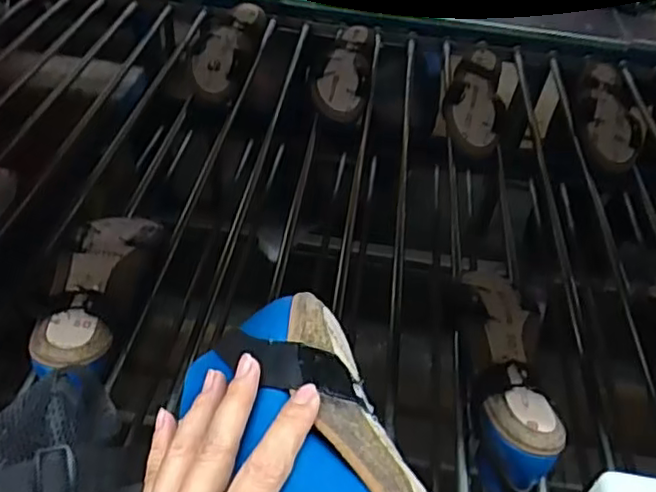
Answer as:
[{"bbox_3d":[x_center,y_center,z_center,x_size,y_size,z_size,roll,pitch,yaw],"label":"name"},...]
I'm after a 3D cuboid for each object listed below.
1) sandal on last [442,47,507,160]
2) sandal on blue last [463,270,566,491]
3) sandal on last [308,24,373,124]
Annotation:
[{"bbox_3d":[0.218,-0.222,0.951,0.089,0.072,0.209,10,40,6],"label":"sandal on last"},{"bbox_3d":[0.156,0.116,0.587,0.073,0.081,0.217,6,40,1],"label":"sandal on blue last"},{"bbox_3d":[0.028,-0.271,0.996,0.085,0.062,0.237,10,40,6],"label":"sandal on last"}]

